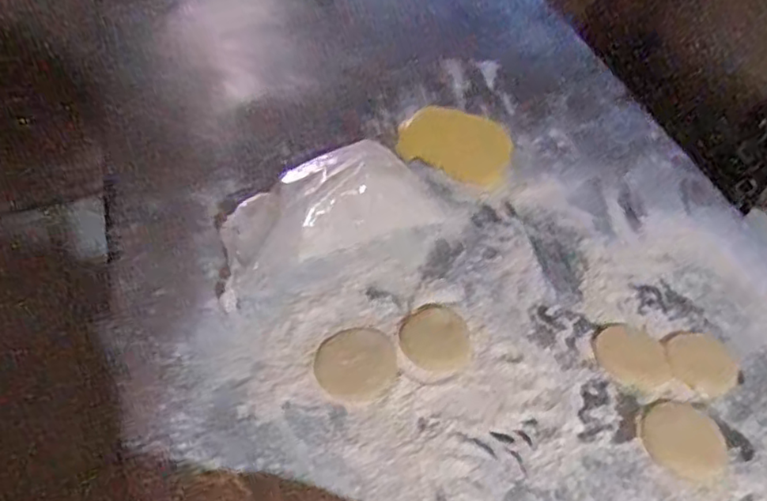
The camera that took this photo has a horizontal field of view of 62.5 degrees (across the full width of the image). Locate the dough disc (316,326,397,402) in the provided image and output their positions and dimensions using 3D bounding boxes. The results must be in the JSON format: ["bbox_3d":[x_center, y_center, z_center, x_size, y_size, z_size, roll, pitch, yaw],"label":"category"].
[{"bbox_3d":[-0.024,0.098,0.545,0.067,0.010,0.068,1,50,-2],"label":"dough disc"}]

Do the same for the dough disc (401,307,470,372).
[{"bbox_3d":[0.046,0.076,0.554,0.059,0.010,0.065,7,50,3],"label":"dough disc"}]

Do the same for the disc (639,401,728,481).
[{"bbox_3d":[0.246,0.155,0.518,0.067,0.004,0.063,1,50,-2],"label":"disc"}]

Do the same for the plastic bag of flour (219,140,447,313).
[{"bbox_3d":[-0.061,-0.033,0.606,0.223,0.079,0.089,-25,55,-22],"label":"plastic bag of flour"}]

